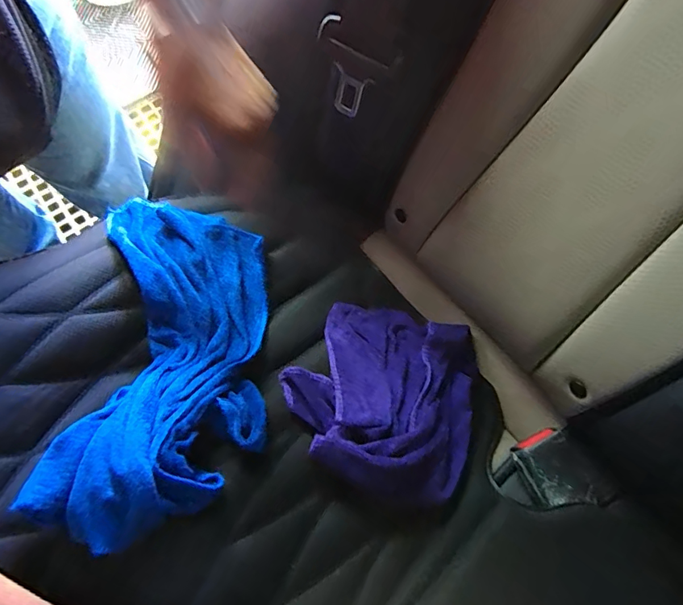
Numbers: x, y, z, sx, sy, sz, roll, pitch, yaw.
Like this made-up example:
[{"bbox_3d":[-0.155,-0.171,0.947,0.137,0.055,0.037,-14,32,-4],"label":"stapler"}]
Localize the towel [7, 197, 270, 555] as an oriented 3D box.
[{"bbox_3d":[-0.151,0.044,0.412,0.163,0.036,0.303,12,56,-19],"label":"towel"}]

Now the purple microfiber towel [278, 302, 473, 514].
[{"bbox_3d":[0.042,0.085,0.428,0.175,0.082,0.179,22,70,9],"label":"purple microfiber towel"}]

